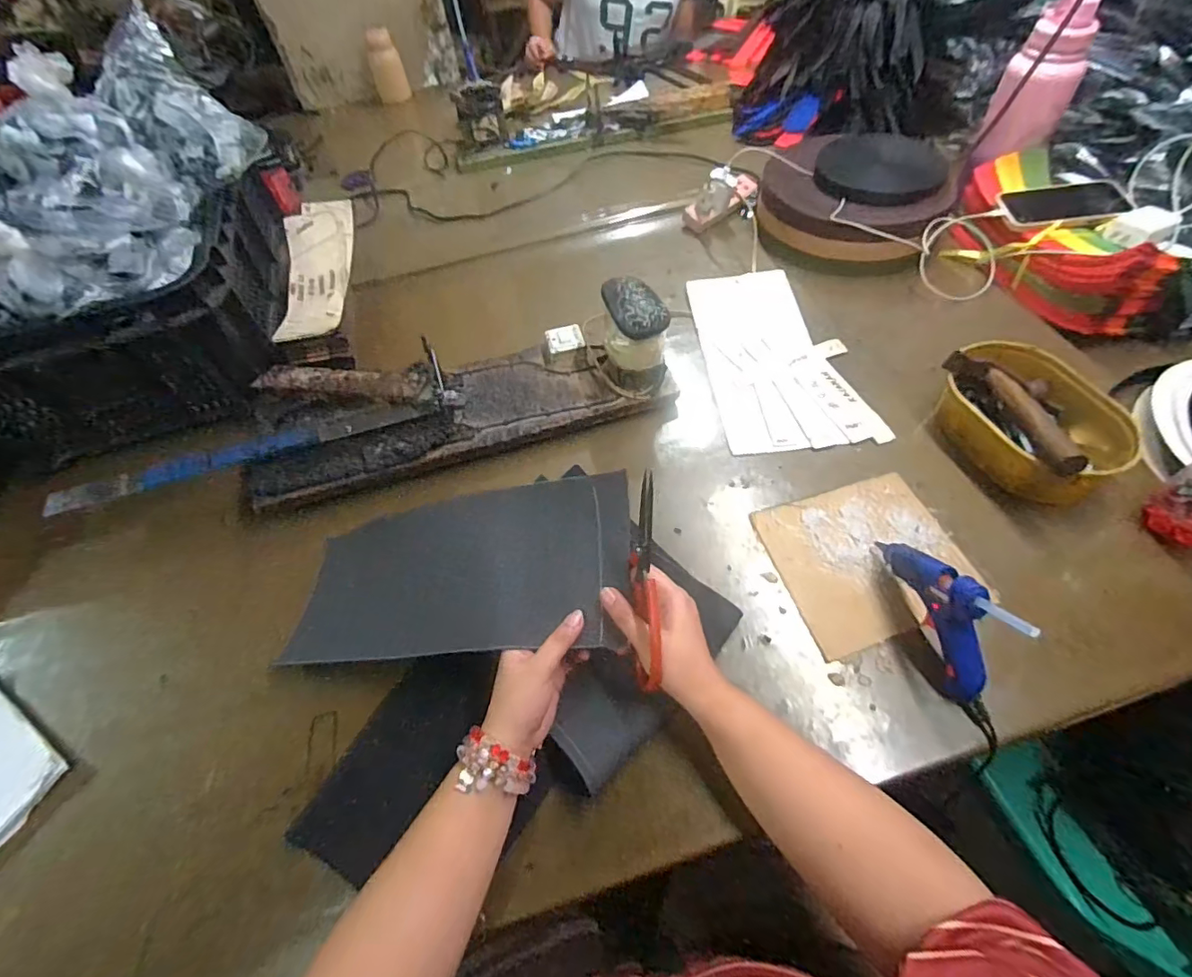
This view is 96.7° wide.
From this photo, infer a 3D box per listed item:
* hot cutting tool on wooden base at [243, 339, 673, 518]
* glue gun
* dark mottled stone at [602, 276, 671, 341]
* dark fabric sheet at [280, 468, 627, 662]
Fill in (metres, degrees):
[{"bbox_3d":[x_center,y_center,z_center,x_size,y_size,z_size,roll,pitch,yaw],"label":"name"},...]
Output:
[{"bbox_3d":[-0.170,-0.107,0.657,0.504,0.091,0.176,-19,54,-8],"label":"hot cutting tool on wooden base"},{"bbox_3d":[0.293,0.093,0.443,0.024,0.106,0.136,-15,54,-5],"label":"glue gun"},{"bbox_3d":[0.042,-0.207,0.604,0.054,0.024,0.097,-21,55,-10],"label":"dark mottled stone"},{"bbox_3d":[-0.134,0.075,0.496,0.346,0.024,0.153,-9,62,15],"label":"dark fabric sheet"}]

